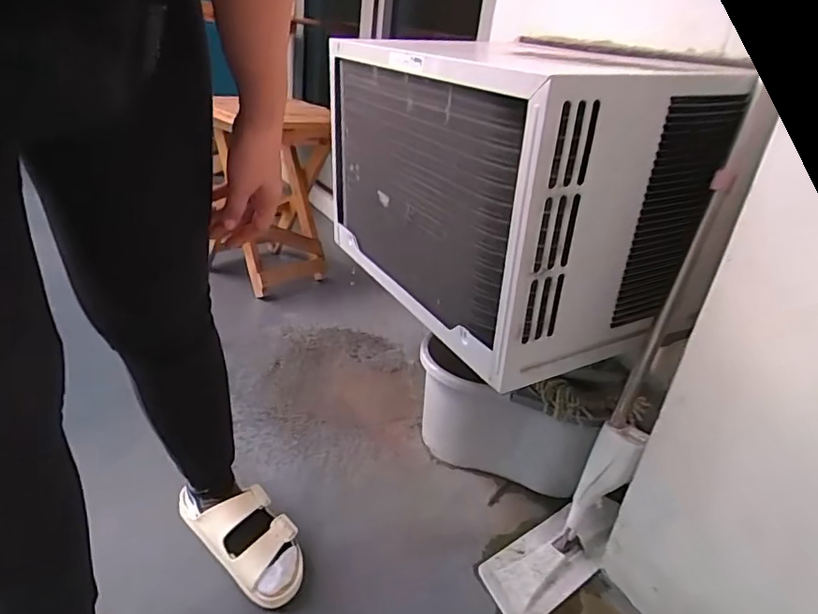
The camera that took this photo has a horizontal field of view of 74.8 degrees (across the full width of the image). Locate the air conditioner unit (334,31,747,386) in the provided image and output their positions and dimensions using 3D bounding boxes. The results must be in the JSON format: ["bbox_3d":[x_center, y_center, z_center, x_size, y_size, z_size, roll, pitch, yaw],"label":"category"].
[{"bbox_3d":[0.101,-0.199,0.869,0.290,0.368,0.601,-8,30,-29],"label":"air conditioner unit"}]

